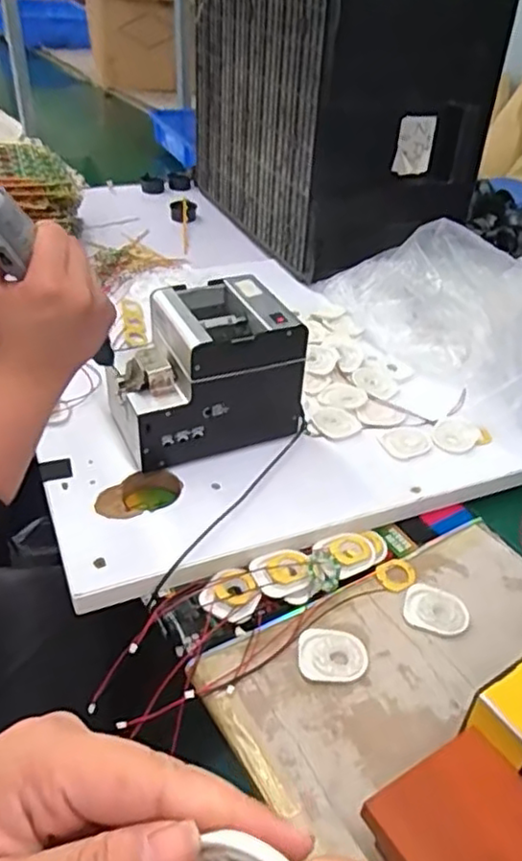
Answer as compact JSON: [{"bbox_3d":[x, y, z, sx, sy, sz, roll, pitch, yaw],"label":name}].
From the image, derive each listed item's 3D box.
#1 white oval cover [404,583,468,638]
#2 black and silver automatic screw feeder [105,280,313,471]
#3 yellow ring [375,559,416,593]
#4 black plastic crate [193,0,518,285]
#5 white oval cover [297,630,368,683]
[{"bbox_3d":[0.161,0.163,0.603,0.058,0.004,0.048,12,39,9],"label":"white oval cover"},{"bbox_3d":[-0.064,-0.066,0.712,0.183,0.141,0.134,-13,41,-21],"label":"black and silver automatic screw feeder"},{"bbox_3d":[0.132,0.139,0.636,0.041,0.004,0.033,-22,45,-29],"label":"yellow ring"},{"bbox_3d":[0.109,-0.544,1.134,0.305,0.400,0.509,-11,40,-18],"label":"black plastic crate"},{"bbox_3d":[0.061,0.192,0.560,0.058,0.004,0.047,4,38,-1],"label":"white oval cover"}]

